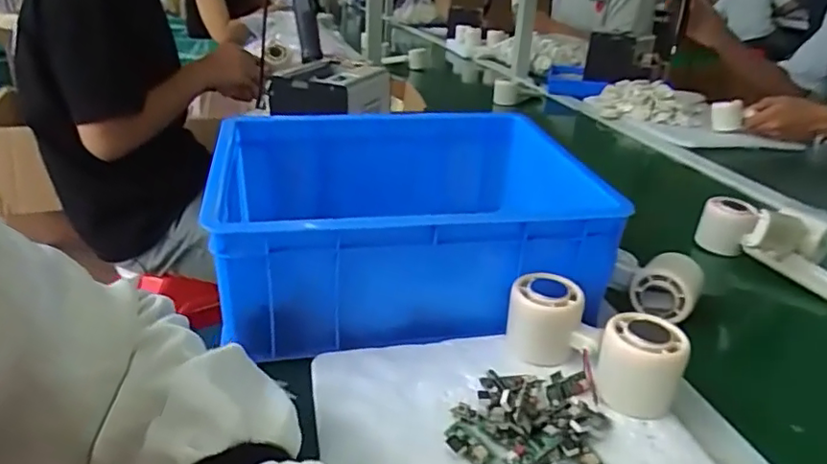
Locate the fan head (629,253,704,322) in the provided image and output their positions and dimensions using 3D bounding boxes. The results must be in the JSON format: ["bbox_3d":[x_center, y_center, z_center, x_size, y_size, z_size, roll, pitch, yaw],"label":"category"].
[{"bbox_3d":[0.241,0.051,0.549,0.054,0.044,0.052,19,30,36],"label":"fan head"}]

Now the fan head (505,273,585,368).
[{"bbox_3d":[0.104,0.068,0.463,0.056,0.053,0.052,3,24,5],"label":"fan head"}]

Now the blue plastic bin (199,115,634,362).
[{"bbox_3d":[-0.008,-0.016,0.563,0.329,0.126,0.268,-2,24,-6],"label":"blue plastic bin"}]

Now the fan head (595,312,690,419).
[{"bbox_3d":[0.163,0.096,0.417,0.056,0.057,0.053,9,26,19],"label":"fan head"}]

